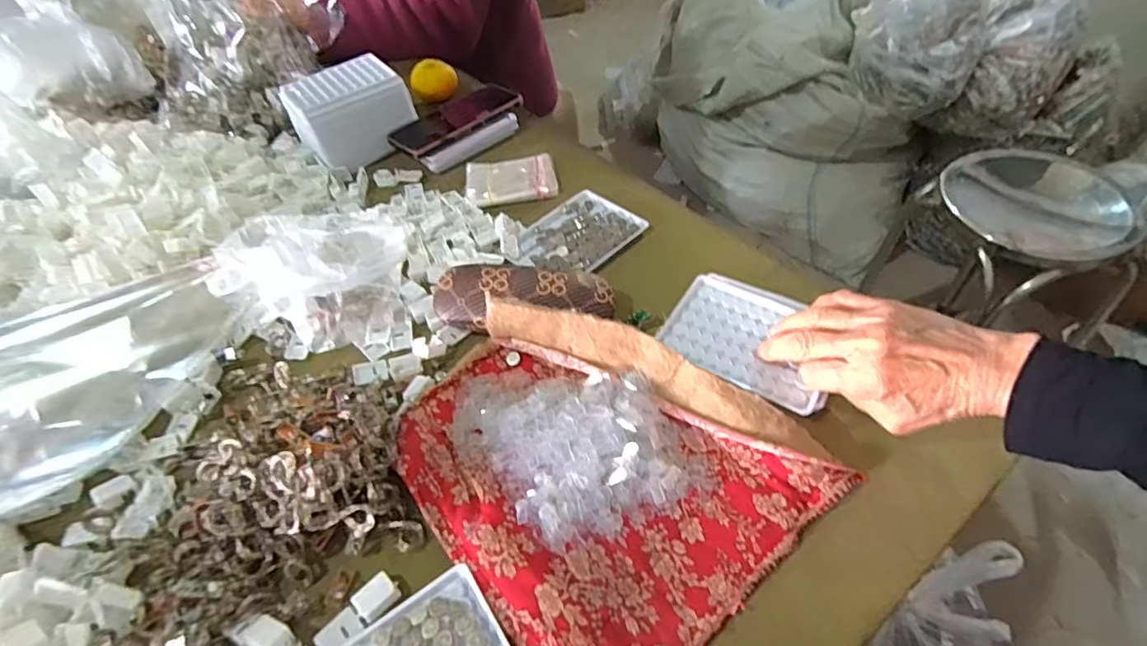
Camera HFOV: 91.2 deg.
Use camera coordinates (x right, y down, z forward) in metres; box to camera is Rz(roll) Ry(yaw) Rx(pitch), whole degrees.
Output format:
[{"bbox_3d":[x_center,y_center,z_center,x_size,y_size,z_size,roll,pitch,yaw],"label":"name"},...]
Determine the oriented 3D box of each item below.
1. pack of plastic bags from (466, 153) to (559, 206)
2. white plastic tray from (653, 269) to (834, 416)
[{"bbox_3d":[-0.071,-0.166,0.642,0.101,0.016,0.082,-11,49,-4],"label":"pack of plastic bags"},{"bbox_3d":[0.147,0.009,0.462,0.133,0.005,0.105,26,56,25],"label":"white plastic tray"}]

